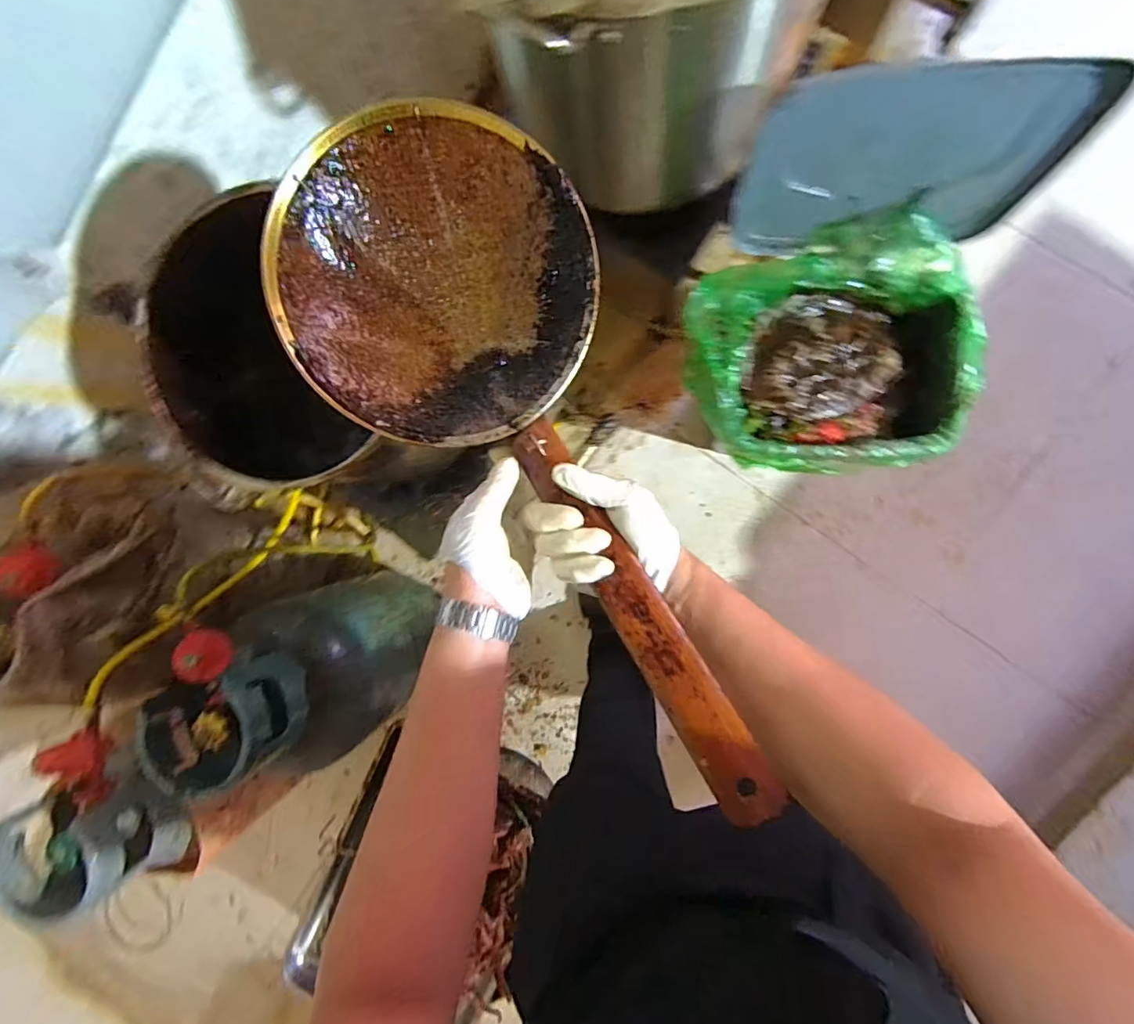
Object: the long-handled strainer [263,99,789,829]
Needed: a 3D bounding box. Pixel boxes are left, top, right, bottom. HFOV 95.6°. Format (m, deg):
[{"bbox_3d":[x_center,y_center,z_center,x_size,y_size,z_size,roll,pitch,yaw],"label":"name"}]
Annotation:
[{"bbox_3d":[-0.025,-0.056,0.414,0.253,0.121,0.576,-32,78,6],"label":"long-handled strainer"}]

